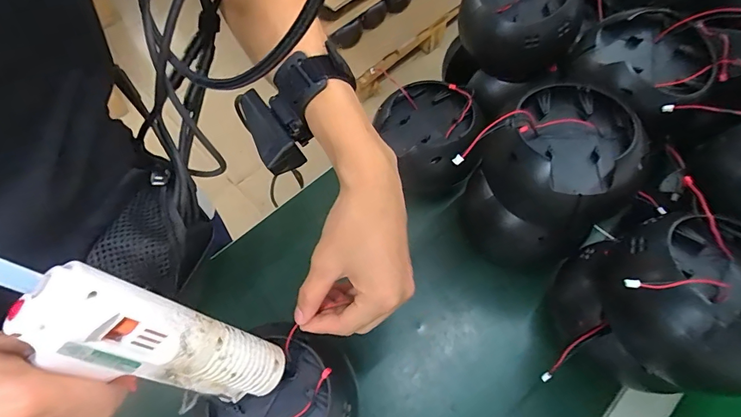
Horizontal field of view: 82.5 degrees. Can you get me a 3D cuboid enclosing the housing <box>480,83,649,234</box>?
[{"bbox_3d":[0.172,-0.045,0.380,0.116,0.083,0.106,0,61,0],"label":"housing"}]

